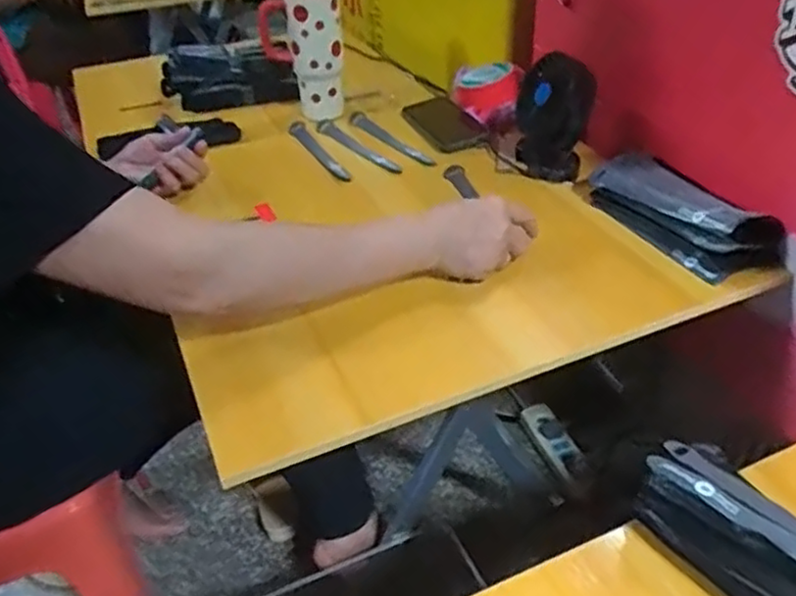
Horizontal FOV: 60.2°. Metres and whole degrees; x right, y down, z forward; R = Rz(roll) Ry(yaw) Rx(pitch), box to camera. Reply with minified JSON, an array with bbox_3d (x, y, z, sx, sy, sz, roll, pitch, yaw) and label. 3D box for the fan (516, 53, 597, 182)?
[{"bbox_3d":[0.200,-0.236,0.880,0.089,0.125,0.119,-1,37,5],"label":"fan"}]

